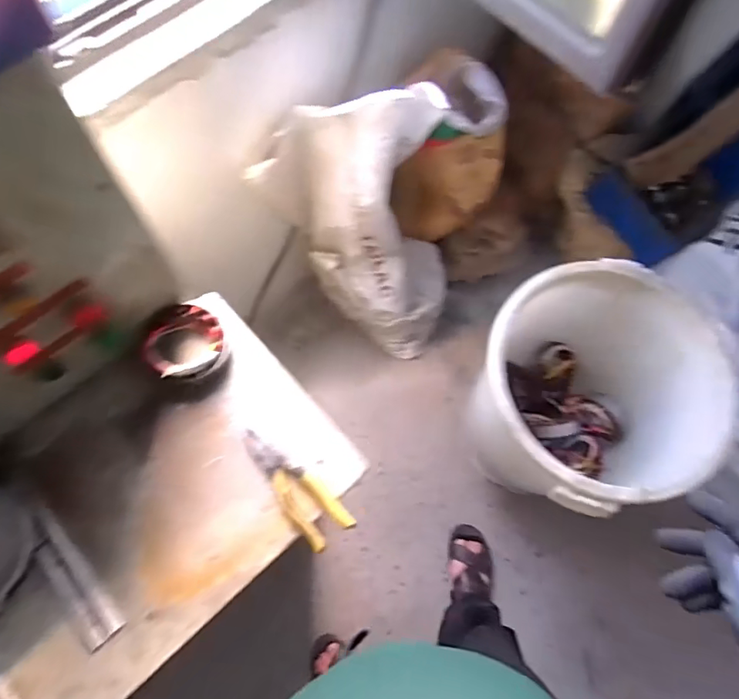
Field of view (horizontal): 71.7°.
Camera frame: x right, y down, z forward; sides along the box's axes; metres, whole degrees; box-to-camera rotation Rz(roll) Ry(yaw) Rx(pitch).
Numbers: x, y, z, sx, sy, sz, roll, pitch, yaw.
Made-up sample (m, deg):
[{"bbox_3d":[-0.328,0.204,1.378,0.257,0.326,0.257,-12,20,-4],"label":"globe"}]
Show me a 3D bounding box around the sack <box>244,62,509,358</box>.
[{"bbox_3d":[0.042,-0.369,1.313,0.441,0.733,0.474,22,72,7],"label":"sack"}]

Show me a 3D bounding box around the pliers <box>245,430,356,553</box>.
[{"bbox_3d":[-0.102,0.177,0.664,0.061,0.014,0.178,-43,76,-14],"label":"pliers"}]

